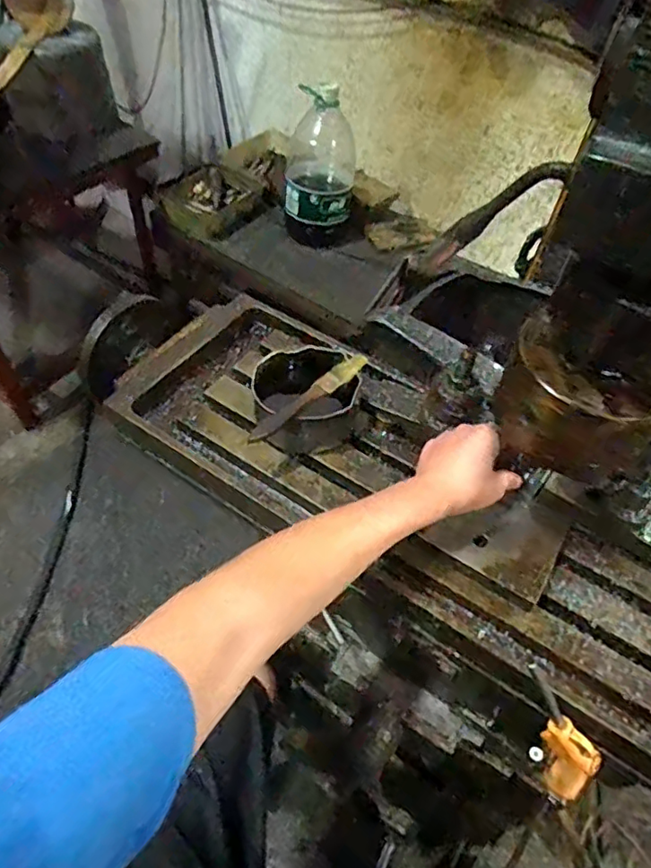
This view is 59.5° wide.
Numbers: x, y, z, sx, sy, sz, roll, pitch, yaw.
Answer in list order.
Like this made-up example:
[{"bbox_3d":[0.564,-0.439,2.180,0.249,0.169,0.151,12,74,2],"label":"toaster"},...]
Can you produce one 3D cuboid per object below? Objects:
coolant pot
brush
[{"bbox_3d":[-0.023,-0.038,0.595,0.108,0.064,0.109,3,53,-4],"label":"coolant pot"},{"bbox_3d":[-0.015,-0.037,0.568,0.157,0.017,0.021,-37,64,-28],"label":"brush"}]

